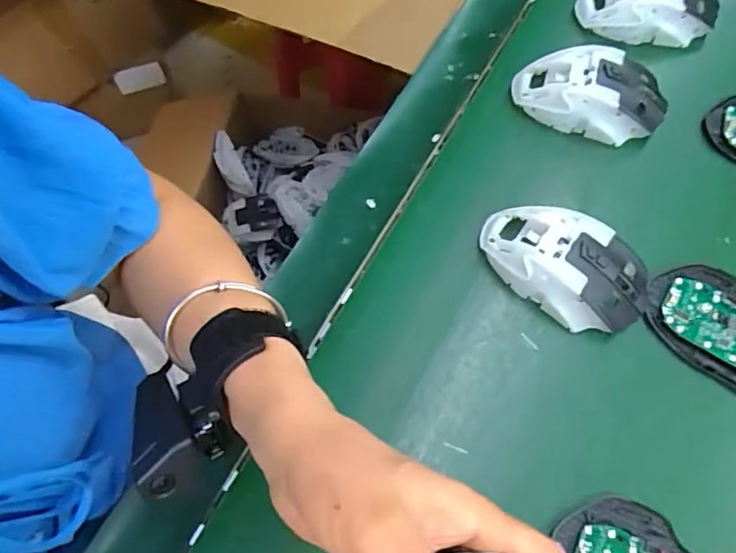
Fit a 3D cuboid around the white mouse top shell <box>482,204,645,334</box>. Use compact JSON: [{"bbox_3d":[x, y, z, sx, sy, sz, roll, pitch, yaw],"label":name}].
[{"bbox_3d":[0.135,-0.010,0.369,0.115,0.039,0.062,34,71,14],"label":"white mouse top shell"}]

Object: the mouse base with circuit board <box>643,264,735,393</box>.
[{"bbox_3d":[0.249,0.033,0.361,0.114,0.029,0.075,33,71,13],"label":"mouse base with circuit board"}]

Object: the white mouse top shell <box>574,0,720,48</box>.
[{"bbox_3d":[0.247,-0.239,0.470,0.118,0.039,0.066,8,67,4],"label":"white mouse top shell"}]

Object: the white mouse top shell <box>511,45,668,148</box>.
[{"bbox_3d":[0.179,-0.150,0.431,0.117,0.038,0.070,23,69,10],"label":"white mouse top shell"}]

